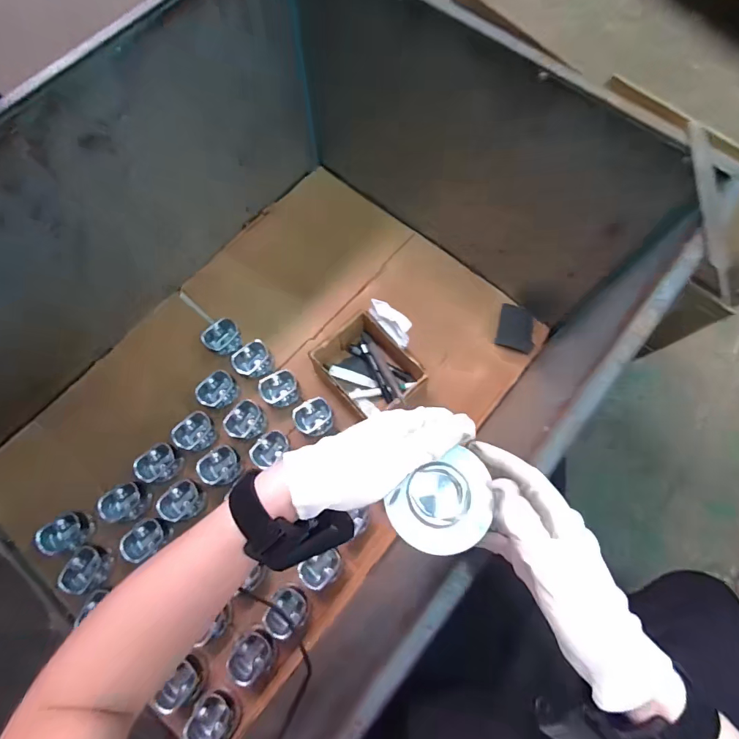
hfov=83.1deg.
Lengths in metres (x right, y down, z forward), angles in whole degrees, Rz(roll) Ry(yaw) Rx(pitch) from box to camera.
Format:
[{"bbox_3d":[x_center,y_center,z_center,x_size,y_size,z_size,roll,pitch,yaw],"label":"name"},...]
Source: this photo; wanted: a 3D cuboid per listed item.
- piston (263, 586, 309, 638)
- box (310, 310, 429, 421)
[{"bbox_3d":[-0.147,0.429,0.747,0.069,0.042,0.076,39,77,11],"label":"piston"},{"bbox_3d":[-0.003,0.010,0.886,0.154,0.123,0.206,-42,77,-12],"label":"box"}]

